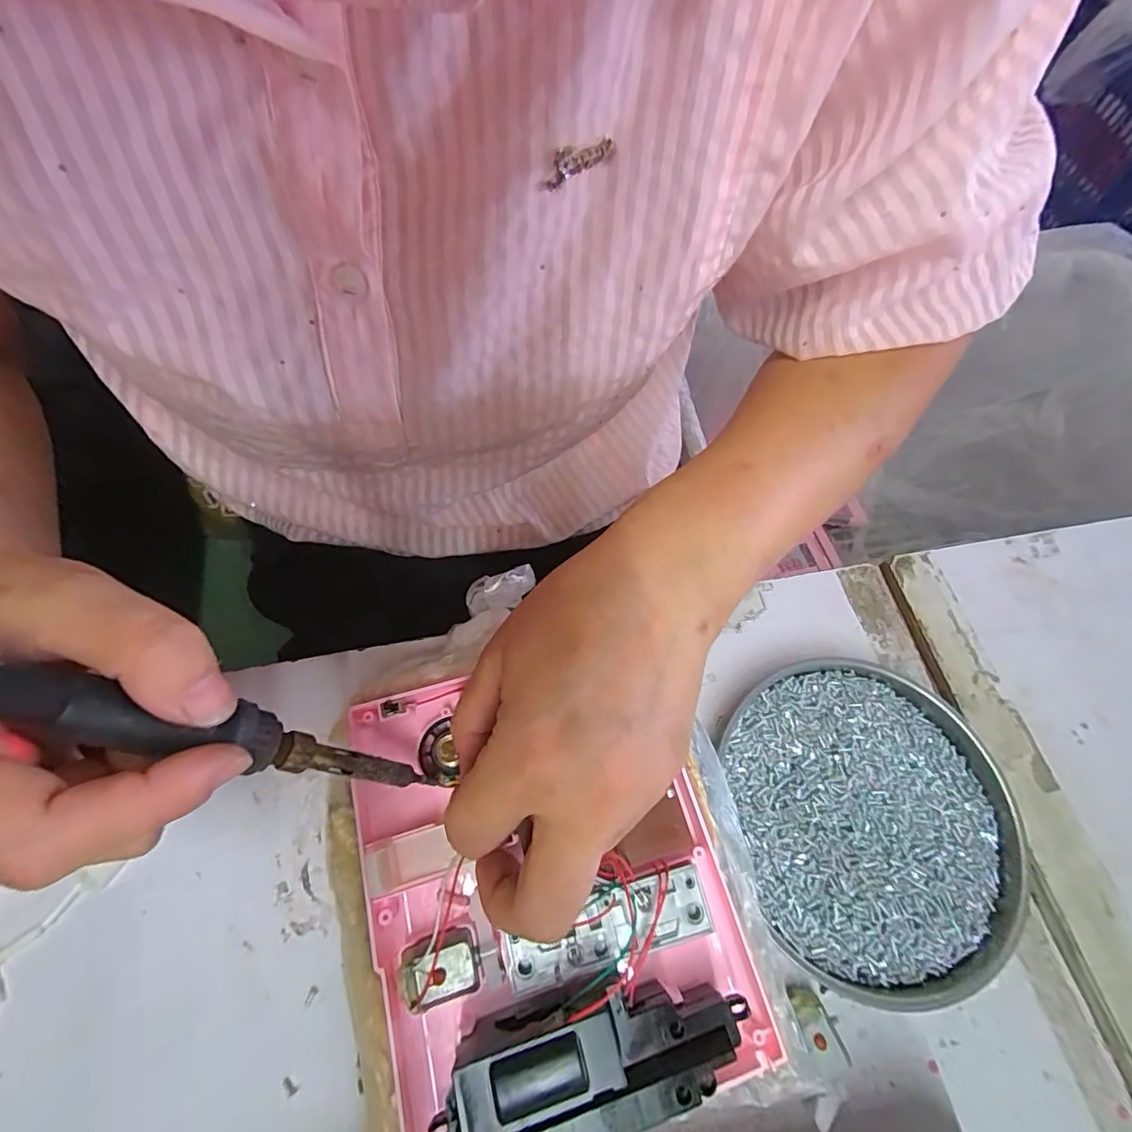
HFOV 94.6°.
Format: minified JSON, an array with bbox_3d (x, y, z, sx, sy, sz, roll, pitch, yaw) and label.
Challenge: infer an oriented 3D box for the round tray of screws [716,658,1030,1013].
[{"bbox_3d":[0.139,0.114,0.241,0.124,0.015,0.136,1,65,-3],"label":"round tray of screws"}]

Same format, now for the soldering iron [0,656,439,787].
[{"bbox_3d":[-0.121,0.042,0.143,0.015,0.189,0.018,-11,58,41],"label":"soldering iron"}]

